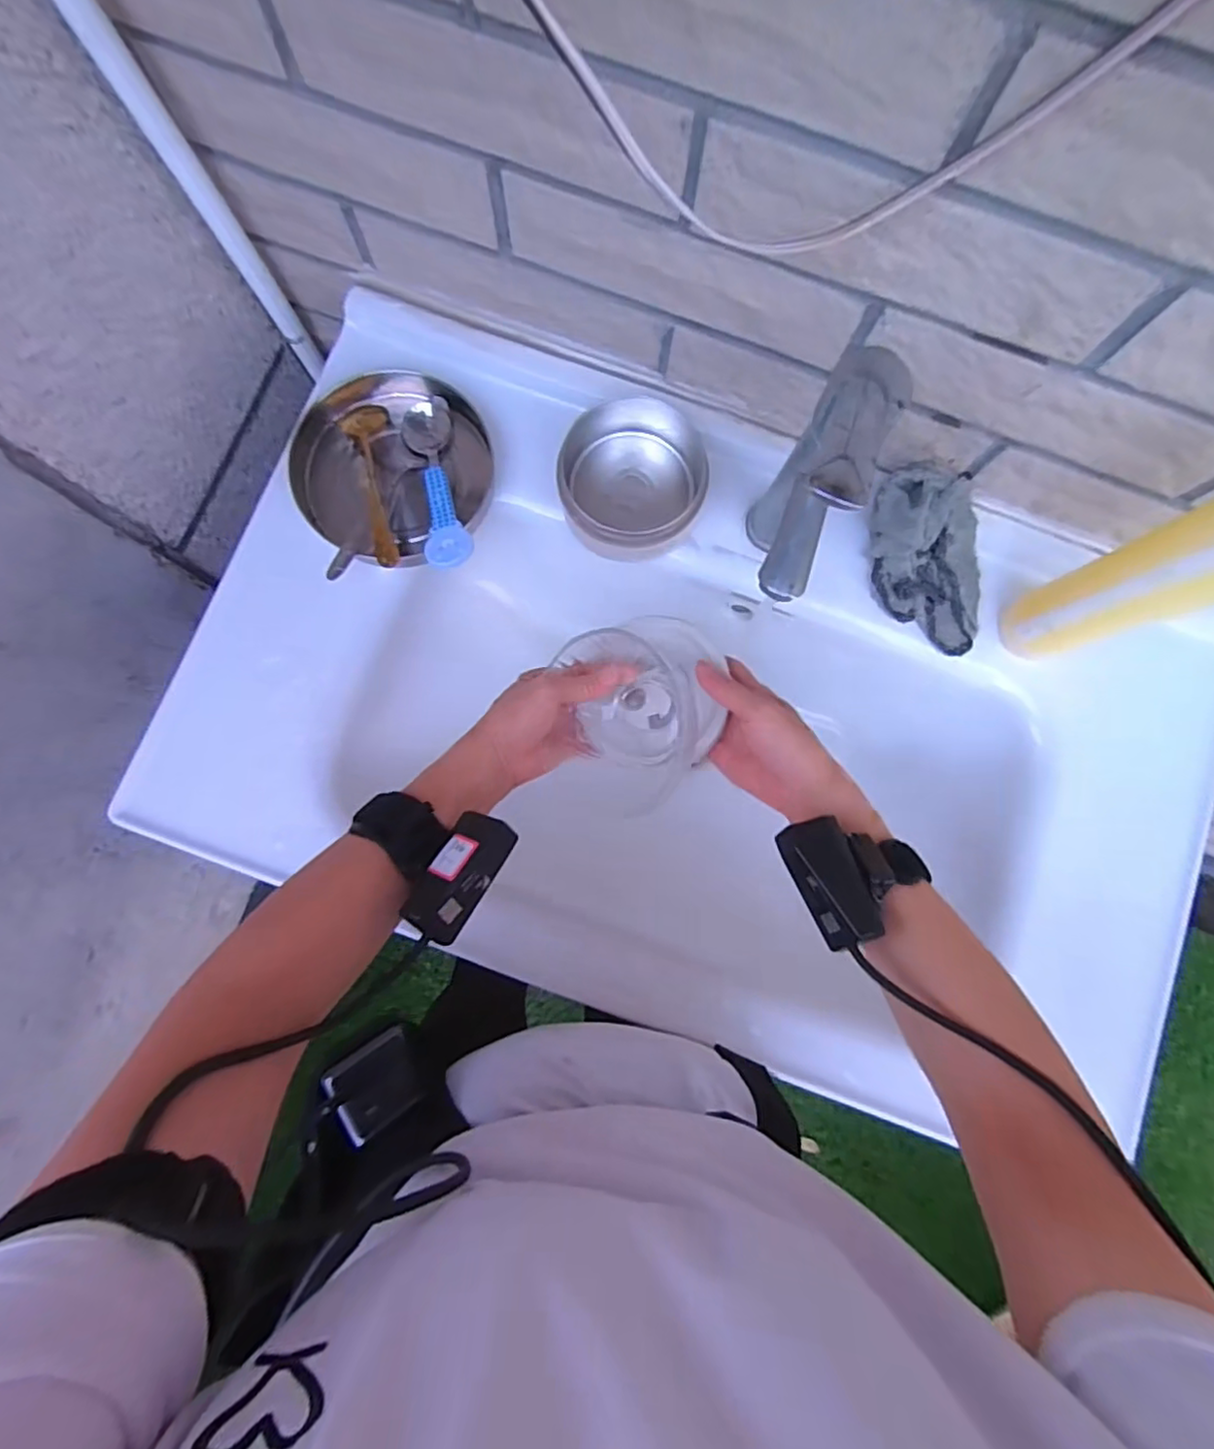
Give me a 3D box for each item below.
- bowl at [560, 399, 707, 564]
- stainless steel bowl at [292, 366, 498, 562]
[{"bbox_3d":[0.021,-0.187,0.498,0.112,0.054,0.107,0,82,-2],"label":"bowl"},{"bbox_3d":[-0.176,-0.217,0.528,0.156,0.049,0.153,0,82,-2],"label":"stainless steel bowl"}]

